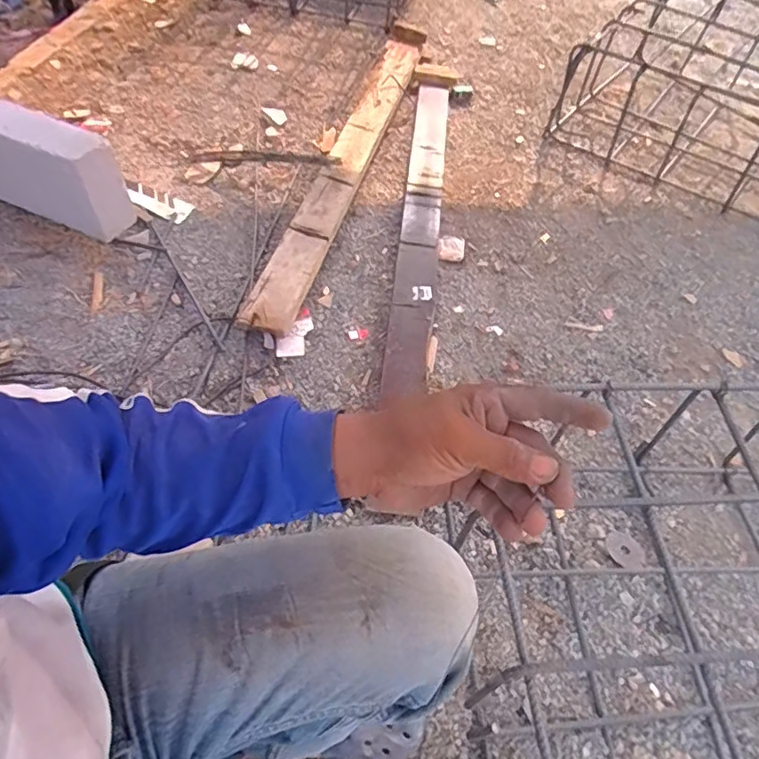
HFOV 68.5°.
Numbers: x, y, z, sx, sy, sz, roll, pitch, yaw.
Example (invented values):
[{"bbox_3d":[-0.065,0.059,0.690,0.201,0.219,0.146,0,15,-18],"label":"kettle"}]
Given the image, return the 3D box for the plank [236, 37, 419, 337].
[{"bbox_3d":[-0.056,-0.639,1.485,0.112,0.051,1.418,13,54,5],"label":"plank"}]

